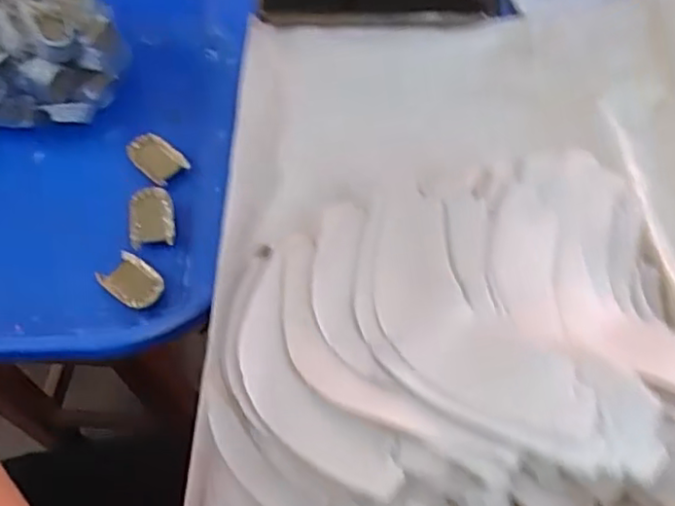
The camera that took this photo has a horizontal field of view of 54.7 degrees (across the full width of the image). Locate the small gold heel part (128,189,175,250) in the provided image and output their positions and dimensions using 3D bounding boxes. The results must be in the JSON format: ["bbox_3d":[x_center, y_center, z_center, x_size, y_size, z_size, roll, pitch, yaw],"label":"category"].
[{"bbox_3d":[-0.187,-0.035,0.654,0.044,0.009,0.066,-10,57,-5],"label":"small gold heel part"}]

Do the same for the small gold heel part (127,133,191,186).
[{"bbox_3d":[-0.191,-0.100,0.690,0.059,0.018,0.041,39,65,23],"label":"small gold heel part"}]

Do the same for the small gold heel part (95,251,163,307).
[{"bbox_3d":[-0.193,0.027,0.612,0.069,0.013,0.041,33,88,25],"label":"small gold heel part"}]

